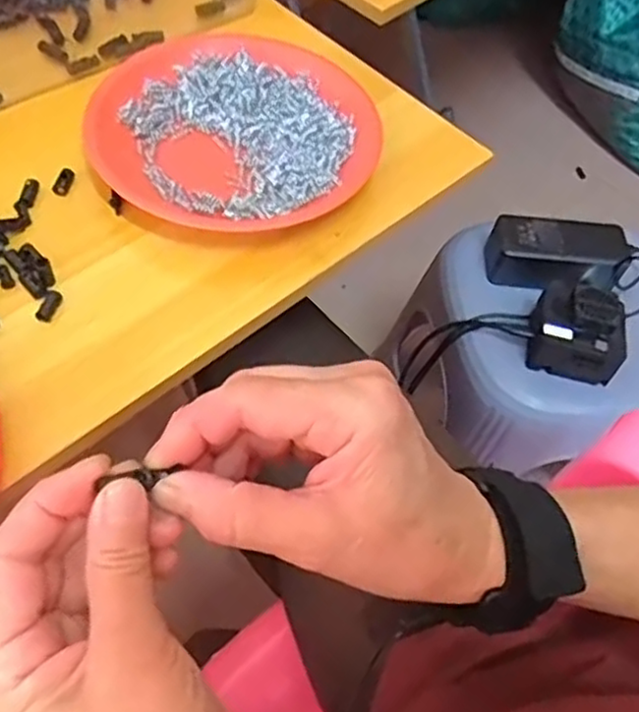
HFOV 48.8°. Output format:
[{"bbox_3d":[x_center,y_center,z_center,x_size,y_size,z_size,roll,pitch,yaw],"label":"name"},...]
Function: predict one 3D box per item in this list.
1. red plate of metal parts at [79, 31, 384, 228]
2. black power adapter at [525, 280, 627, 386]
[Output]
[{"bbox_3d":[-0.060,-0.157,0.485,0.189,0.022,0.179,2,57,-3],"label":"red plate of metal parts"},{"bbox_3d":[0.239,-0.024,0.657,0.079,0.049,0.075,11,57,3],"label":"black power adapter"}]

